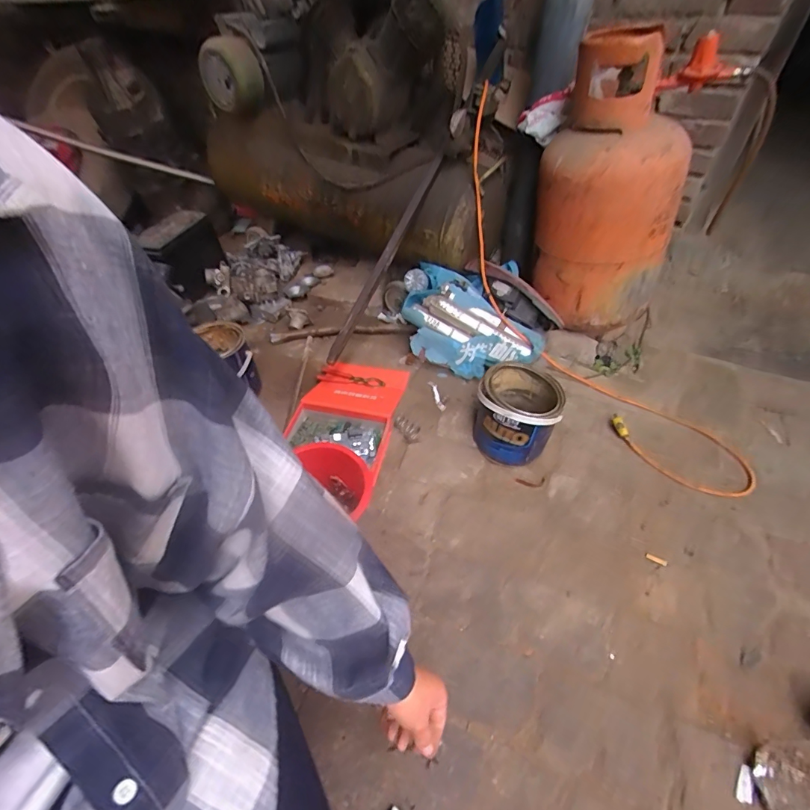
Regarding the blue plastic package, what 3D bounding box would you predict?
[{"bbox_3d":[0.154,-0.203,1.114,0.392,0.152,0.219,24,52,23],"label":"blue plastic package"}]

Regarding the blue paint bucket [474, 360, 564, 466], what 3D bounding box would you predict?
[{"bbox_3d":[0.233,0.016,0.895,0.163,0.162,0.180,9,47,13],"label":"blue paint bucket"}]

